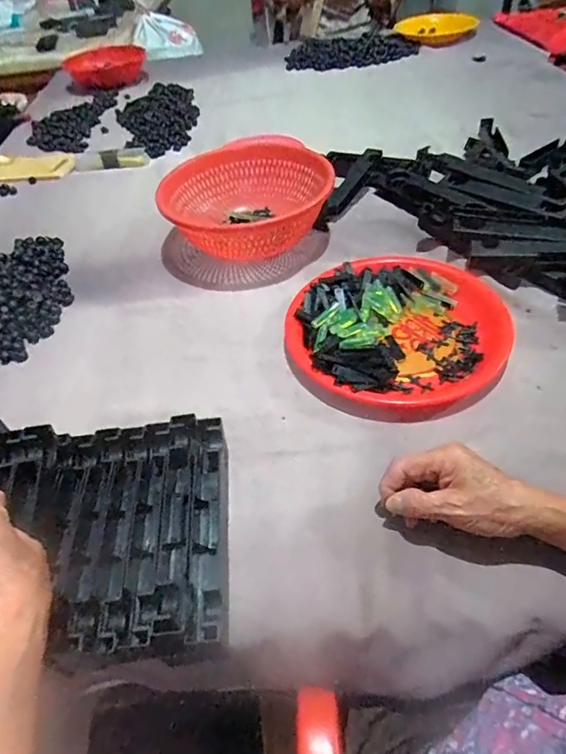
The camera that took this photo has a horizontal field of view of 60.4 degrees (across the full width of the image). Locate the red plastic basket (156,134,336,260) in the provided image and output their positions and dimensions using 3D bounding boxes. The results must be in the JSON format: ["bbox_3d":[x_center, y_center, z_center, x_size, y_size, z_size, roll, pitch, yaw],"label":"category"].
[{"bbox_3d":[-0.060,-0.260,0.750,0.238,0.102,0.243,-3,46,4],"label":"red plastic basket"}]

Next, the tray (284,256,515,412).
[{"bbox_3d":[0.139,-0.062,0.592,0.244,0.038,0.256,-3,46,4],"label":"tray"}]

